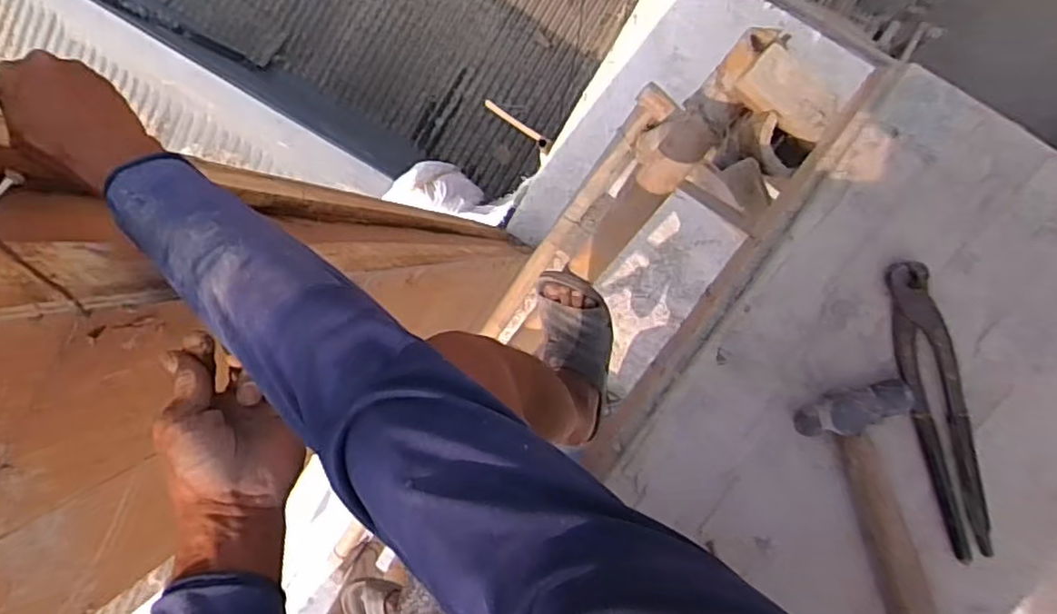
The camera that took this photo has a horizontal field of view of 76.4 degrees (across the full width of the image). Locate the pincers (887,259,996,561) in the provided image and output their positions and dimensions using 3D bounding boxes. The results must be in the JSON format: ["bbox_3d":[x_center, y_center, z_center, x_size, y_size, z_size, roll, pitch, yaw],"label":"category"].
[{"bbox_3d":[0.292,0.073,0.473,0.036,0.024,0.219,-16,93,7],"label":"pincers"}]

